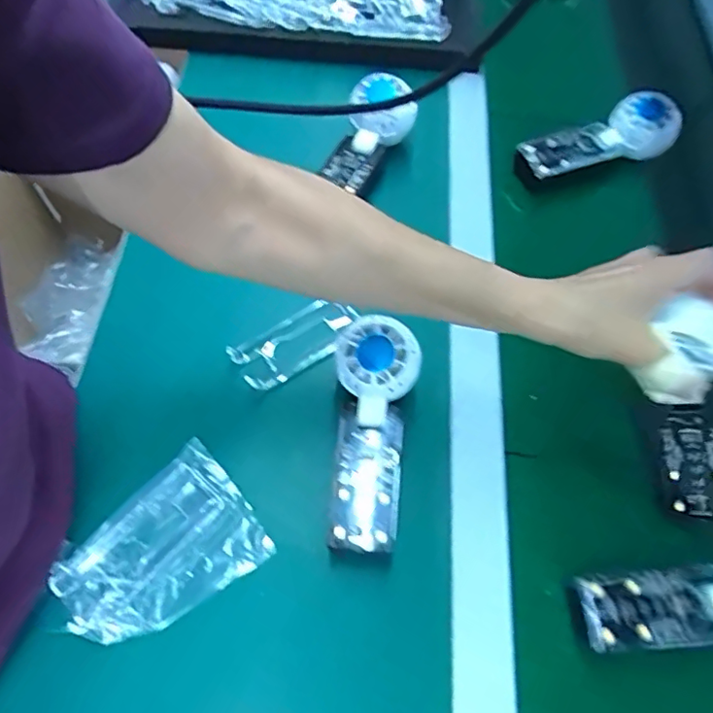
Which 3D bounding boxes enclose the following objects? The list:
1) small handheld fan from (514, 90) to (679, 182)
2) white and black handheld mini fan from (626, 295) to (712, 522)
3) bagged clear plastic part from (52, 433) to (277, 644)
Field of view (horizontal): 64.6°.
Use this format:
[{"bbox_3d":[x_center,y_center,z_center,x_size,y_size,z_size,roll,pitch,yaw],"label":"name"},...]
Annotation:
[{"bbox_3d":[0.236,-0.221,0.554,0.145,0.052,0.062,-14,66,-10],"label":"small handheld fan"},{"bbox_3d":[0.225,0.043,0.377,0.046,0.162,0.046,-26,29,-15],"label":"white and black handheld mini fan"},{"bbox_3d":[-0.132,0.129,0.379,0.122,0.020,0.091,-34,71,-18],"label":"bagged clear plastic part"}]

